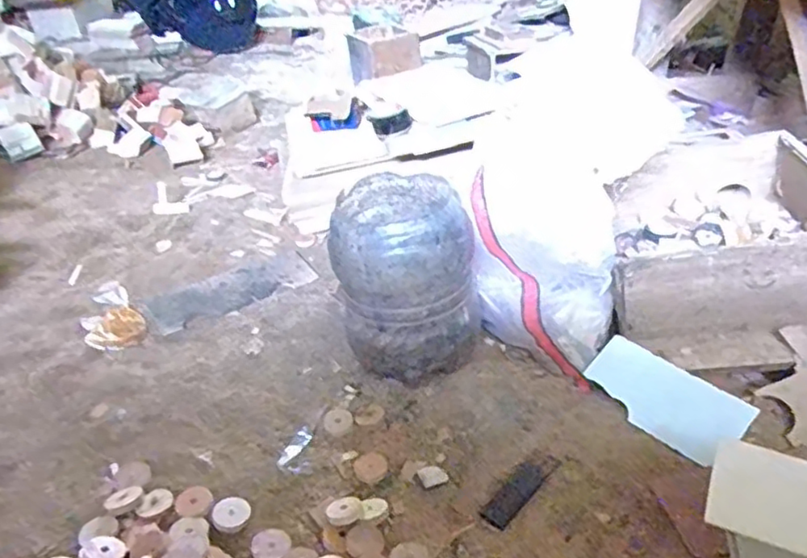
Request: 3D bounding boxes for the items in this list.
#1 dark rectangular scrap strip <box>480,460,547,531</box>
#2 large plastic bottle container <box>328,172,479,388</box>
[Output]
[{"bbox_3d":[0.165,0.317,0.932,0.046,0.012,0.124,26,42,37],"label":"dark rectangular scrap strip"},{"bbox_3d":[0.006,0.008,1.164,0.241,0.340,0.235,-1,32,3],"label":"large plastic bottle container"}]

